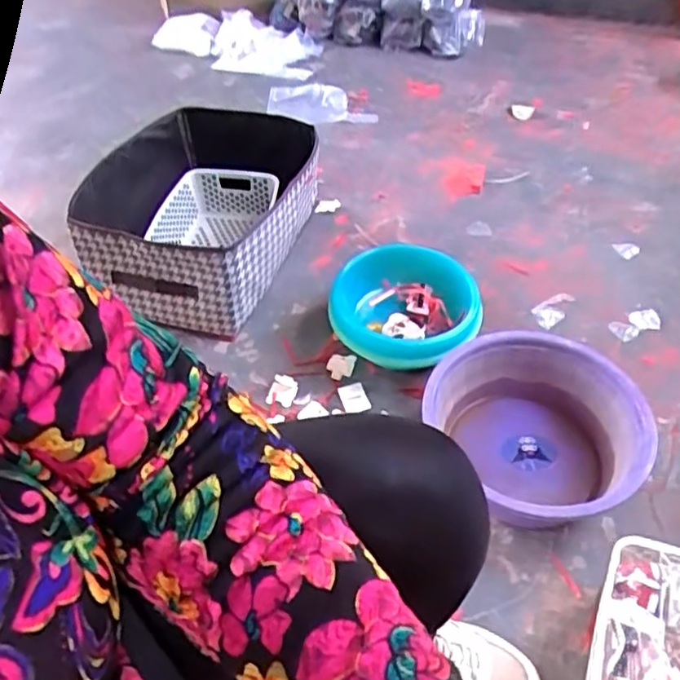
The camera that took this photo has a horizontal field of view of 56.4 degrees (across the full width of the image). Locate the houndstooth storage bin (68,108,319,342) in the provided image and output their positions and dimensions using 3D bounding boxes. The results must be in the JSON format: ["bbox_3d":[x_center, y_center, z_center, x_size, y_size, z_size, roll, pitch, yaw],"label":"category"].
[{"bbox_3d":[-0.264,-0.253,1.239,0.400,0.214,0.443,19,50,17],"label":"houndstooth storage bin"}]

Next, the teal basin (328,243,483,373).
[{"bbox_3d":[0.112,-0.055,1.037,0.220,0.105,0.242,0,47,0],"label":"teal basin"}]

